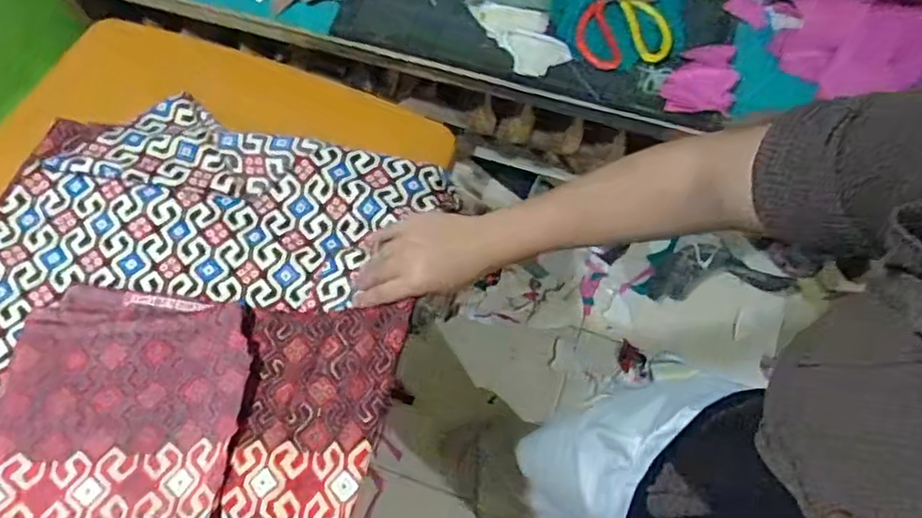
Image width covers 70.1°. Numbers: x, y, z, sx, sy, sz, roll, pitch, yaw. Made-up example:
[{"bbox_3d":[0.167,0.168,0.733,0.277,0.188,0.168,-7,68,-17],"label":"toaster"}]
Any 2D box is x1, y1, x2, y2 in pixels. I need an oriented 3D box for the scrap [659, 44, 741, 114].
[{"bbox_3d":[0.314,-0.240,0.854,0.088,0.011,0.125,18,68,4],"label":"scrap"}]

